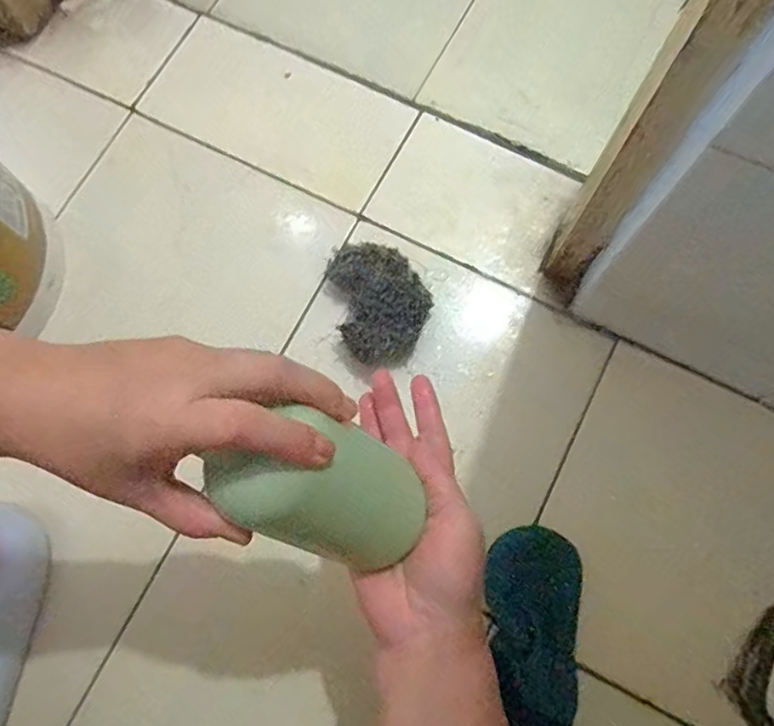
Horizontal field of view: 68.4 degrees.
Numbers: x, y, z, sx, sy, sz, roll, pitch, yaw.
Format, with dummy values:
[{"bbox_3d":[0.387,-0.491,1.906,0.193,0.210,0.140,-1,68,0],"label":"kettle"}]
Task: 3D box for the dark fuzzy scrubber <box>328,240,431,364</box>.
[{"bbox_3d":[-0.008,-0.063,0.578,0.090,0.035,0.131,-19,76,-3],"label":"dark fuzzy scrubber"}]

